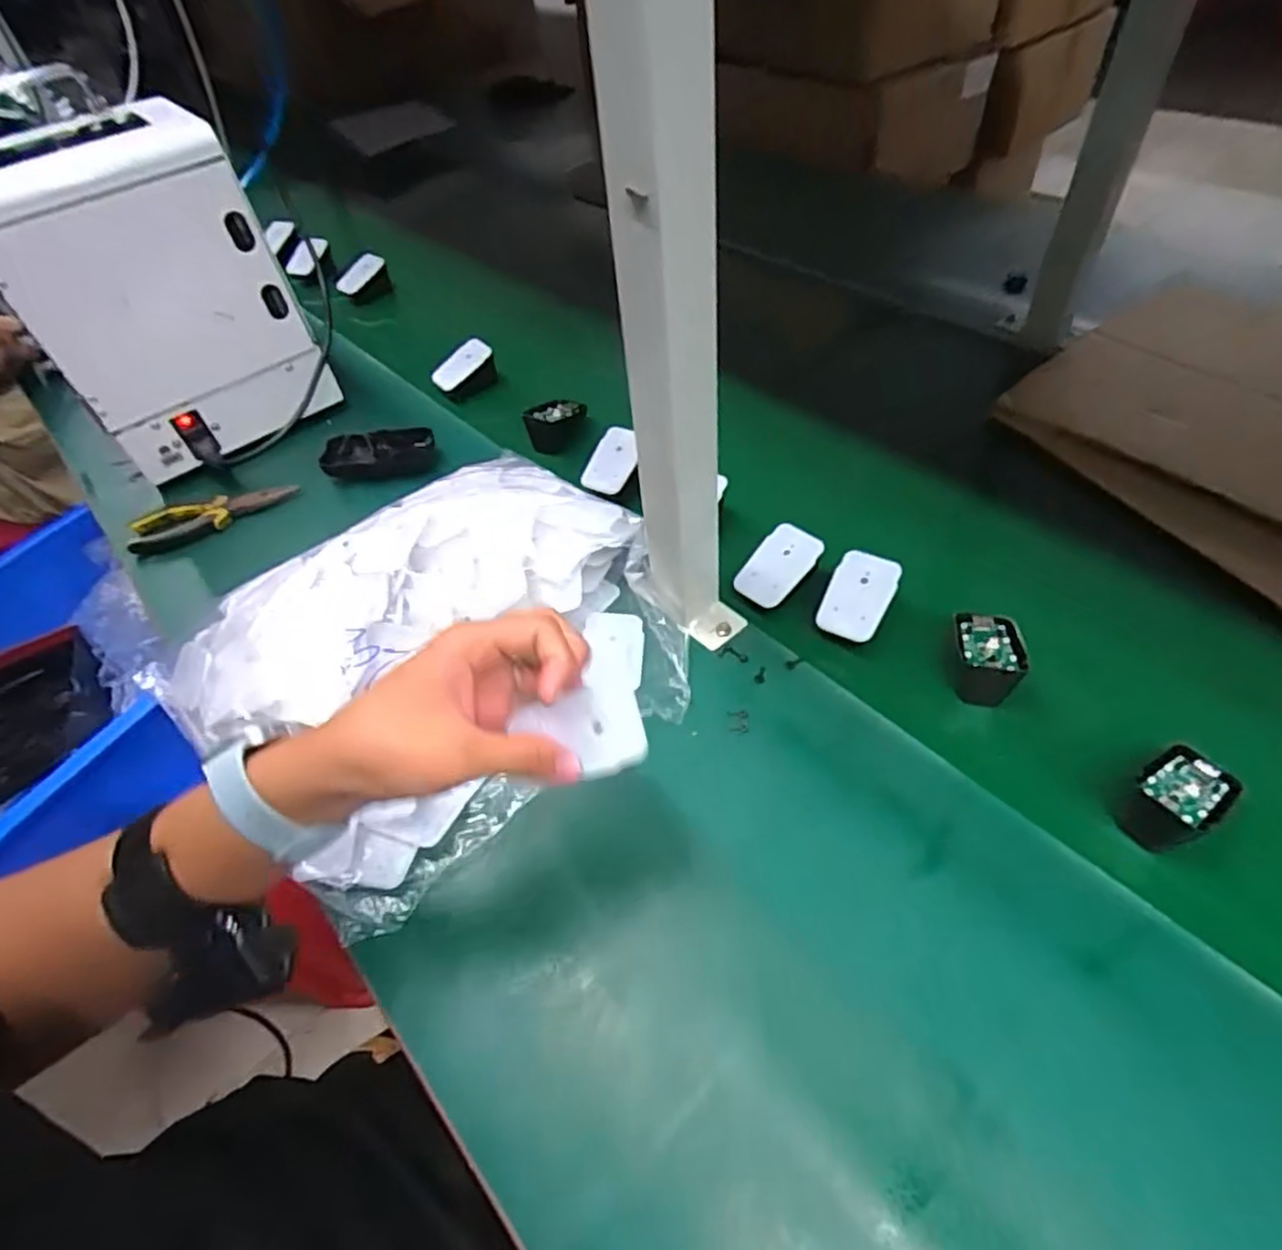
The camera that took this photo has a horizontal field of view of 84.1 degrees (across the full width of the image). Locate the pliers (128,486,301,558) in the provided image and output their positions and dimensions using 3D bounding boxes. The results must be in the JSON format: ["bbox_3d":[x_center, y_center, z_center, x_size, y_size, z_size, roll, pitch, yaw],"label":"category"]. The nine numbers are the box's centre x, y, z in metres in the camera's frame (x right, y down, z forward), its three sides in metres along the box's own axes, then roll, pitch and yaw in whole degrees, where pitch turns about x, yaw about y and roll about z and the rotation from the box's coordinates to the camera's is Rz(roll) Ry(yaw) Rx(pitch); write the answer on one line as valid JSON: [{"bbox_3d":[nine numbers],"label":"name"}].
[{"bbox_3d":[-0.418,-0.106,0.692,0.149,0.016,0.053,-16,51,-6],"label":"pliers"}]

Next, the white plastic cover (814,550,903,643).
[{"bbox_3d":[0.162,-0.022,0.530,0.045,0.006,0.069,24,80,18],"label":"white plastic cover"}]

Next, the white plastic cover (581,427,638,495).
[{"bbox_3d":[-0.026,-0.152,0.659,0.040,0.011,0.068,30,79,-1],"label":"white plastic cover"}]

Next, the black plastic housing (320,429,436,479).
[{"bbox_3d":[-0.265,-0.171,0.717,0.112,0.029,0.042,-4,51,3],"label":"black plastic housing"}]

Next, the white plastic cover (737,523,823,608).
[{"bbox_3d":[0.107,-0.046,0.557,0.042,0.005,0.069,38,86,24],"label":"white plastic cover"}]

